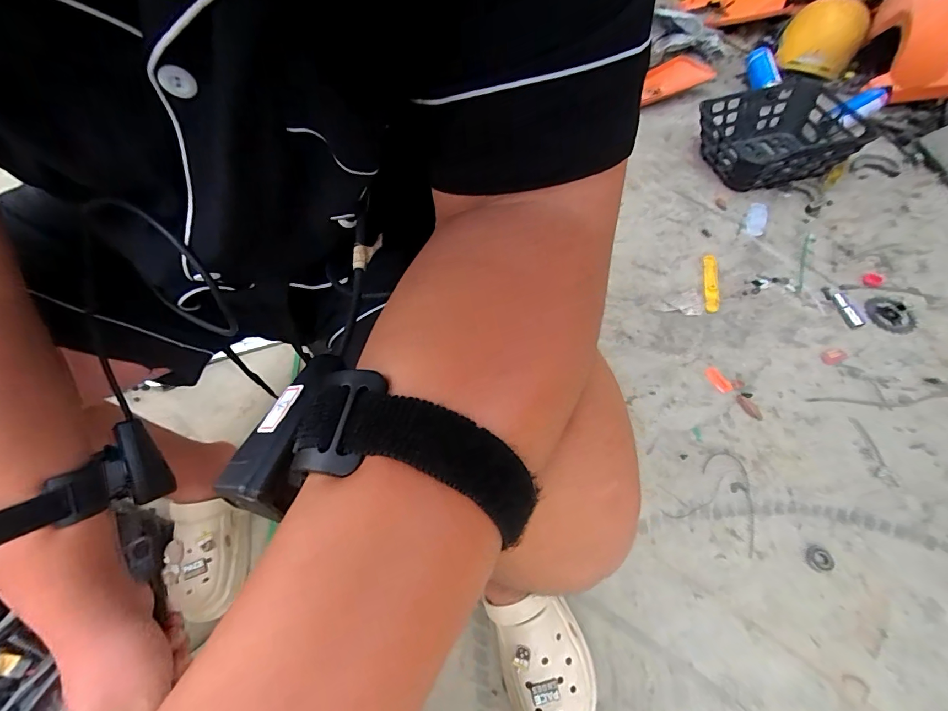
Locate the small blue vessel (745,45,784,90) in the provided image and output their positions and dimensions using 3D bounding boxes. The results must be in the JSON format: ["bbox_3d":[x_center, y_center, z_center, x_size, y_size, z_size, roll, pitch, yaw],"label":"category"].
[{"bbox_3d":[0.799,-0.795,1.146,0.054,0.043,0.193,7,60,8],"label":"small blue vessel"}]

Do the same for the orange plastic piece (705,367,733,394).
[{"bbox_3d":[0.474,0.048,0.800,0.025,0.014,0.054,-22,60,-9],"label":"orange plastic piece"}]

